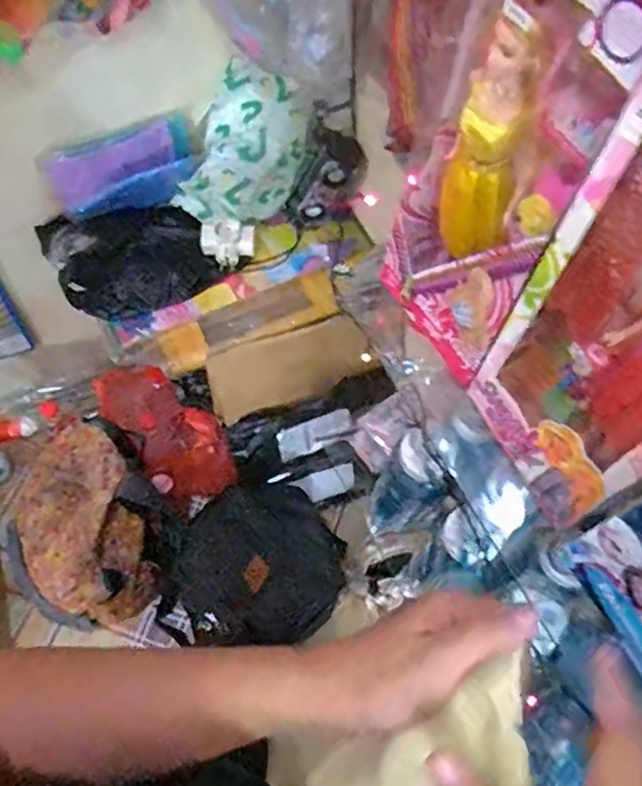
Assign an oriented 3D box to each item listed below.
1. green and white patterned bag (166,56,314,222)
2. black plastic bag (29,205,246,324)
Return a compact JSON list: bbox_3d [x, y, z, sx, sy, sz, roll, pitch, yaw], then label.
[{"bbox_3d":[-0.117,-0.386,1.046,0.153,0.292,0.115,8,47,-33],"label":"green and white patterned bag"},{"bbox_3d":[-0.302,-0.229,1.092,0.310,0.119,0.148,-16,54,-12],"label":"black plastic bag"}]

